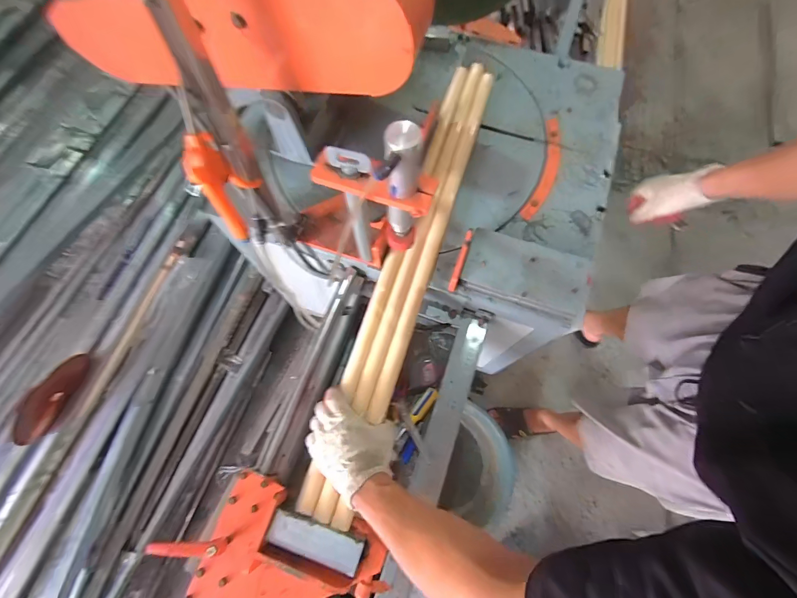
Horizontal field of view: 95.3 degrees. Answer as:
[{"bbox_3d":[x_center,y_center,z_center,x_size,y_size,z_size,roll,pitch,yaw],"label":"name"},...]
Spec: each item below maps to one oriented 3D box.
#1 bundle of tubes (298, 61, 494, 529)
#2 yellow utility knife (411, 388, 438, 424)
[{"bbox_3d":[0.035,-0.094,0.656,0.083,0.035,0.896,17,71,8],"label":"bundle of tubes"},{"bbox_3d":[0.045,0.189,0.647,0.025,0.013,0.068,36,76,13],"label":"yellow utility knife"}]

